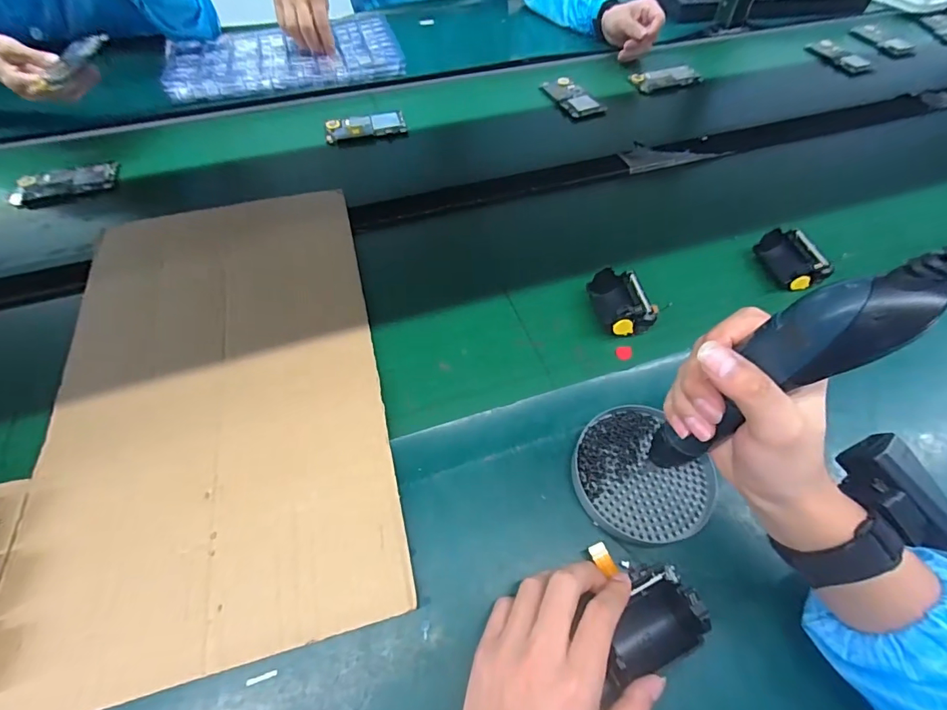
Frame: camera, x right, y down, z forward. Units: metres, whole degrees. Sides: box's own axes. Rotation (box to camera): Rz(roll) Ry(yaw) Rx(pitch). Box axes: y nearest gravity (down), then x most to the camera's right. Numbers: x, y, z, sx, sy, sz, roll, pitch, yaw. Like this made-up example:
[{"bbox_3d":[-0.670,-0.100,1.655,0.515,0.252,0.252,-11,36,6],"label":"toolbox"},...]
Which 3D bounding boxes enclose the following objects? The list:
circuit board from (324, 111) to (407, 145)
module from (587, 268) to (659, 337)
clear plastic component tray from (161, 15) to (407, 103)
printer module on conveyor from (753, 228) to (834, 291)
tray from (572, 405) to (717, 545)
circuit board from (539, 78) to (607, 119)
[{"bbox_3d":[-0.169,-0.359,0.697,0.123,0.013,0.063,-16,57,-12],"label":"circuit board"},{"bbox_3d":[0.157,-0.061,0.480,0.054,0.037,0.074,-6,54,-6],"label":"module"},{"bbox_3d":[-0.334,-0.546,0.788,0.380,0.033,0.244,-17,57,-13],"label":"clear plastic component tray"},{"bbox_3d":[0.374,-0.112,0.520,0.047,0.028,0.080,-10,56,-8],"label":"printer module on conveyor"},{"bbox_3d":[0.141,0.103,0.381,0.108,0.015,0.111,1,55,-1],"label":"tray"},{"bbox_3d":[0.167,-0.442,0.759,0.065,0.006,0.111,-23,59,-17],"label":"circuit board"}]

